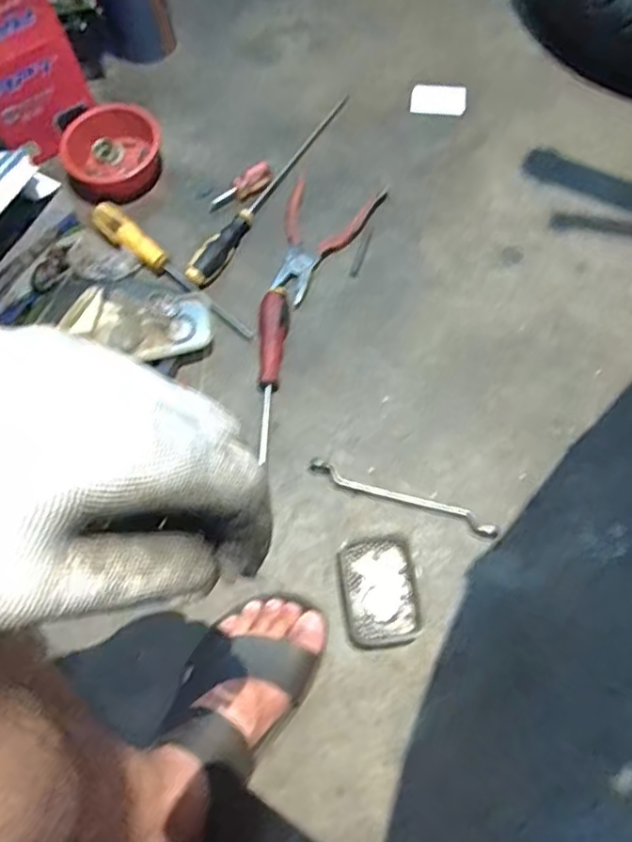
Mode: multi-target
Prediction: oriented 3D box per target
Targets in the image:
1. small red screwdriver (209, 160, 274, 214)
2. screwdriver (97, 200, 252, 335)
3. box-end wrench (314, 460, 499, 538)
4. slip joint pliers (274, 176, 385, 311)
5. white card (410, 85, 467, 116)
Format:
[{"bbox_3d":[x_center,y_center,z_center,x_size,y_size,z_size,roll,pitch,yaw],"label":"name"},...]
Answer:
[{"bbox_3d":[-0.091,-0.283,0.759,0.087,0.022,0.021,-31,72,-11],"label":"small red screwdriver"},{"bbox_3d":[-0.172,-0.171,0.713,0.237,0.028,0.040,43,75,15],"label":"screwdriver"},{"bbox_3d":[0.086,0.076,0.625,0.193,0.018,0.020,18,70,7],"label":"box-end wrench"},{"bbox_3d":[-0.009,-0.228,0.748,0.100,0.007,0.185,33,73,12],"label":"slip joint pliers"},{"bbox_3d":[0.161,-0.422,0.823,0.072,0.004,0.047,5,69,2],"label":"white card"}]

